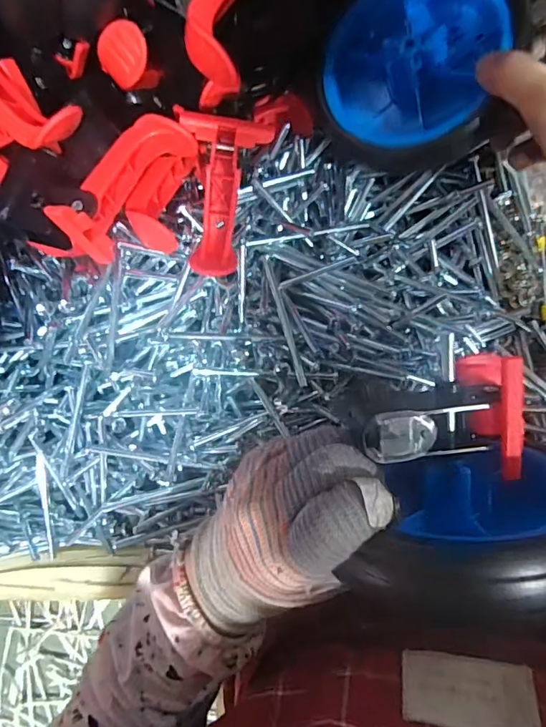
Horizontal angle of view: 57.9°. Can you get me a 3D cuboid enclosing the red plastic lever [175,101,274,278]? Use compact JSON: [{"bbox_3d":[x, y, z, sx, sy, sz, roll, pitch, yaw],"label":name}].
[{"bbox_3d":[-0.032,-0.103,0.309,0.052,0.026,0.092,10,109,7],"label":"red plastic lever"}]

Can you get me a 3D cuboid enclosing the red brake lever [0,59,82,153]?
[{"bbox_3d":[-0.154,-0.158,0.284,0.086,0.045,0.036,41,90,-8],"label":"red brake lever"}]

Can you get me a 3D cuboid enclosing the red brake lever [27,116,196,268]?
[{"bbox_3d":[-0.082,-0.103,0.308,0.046,0.079,0.104,33,89,8],"label":"red brake lever"}]

